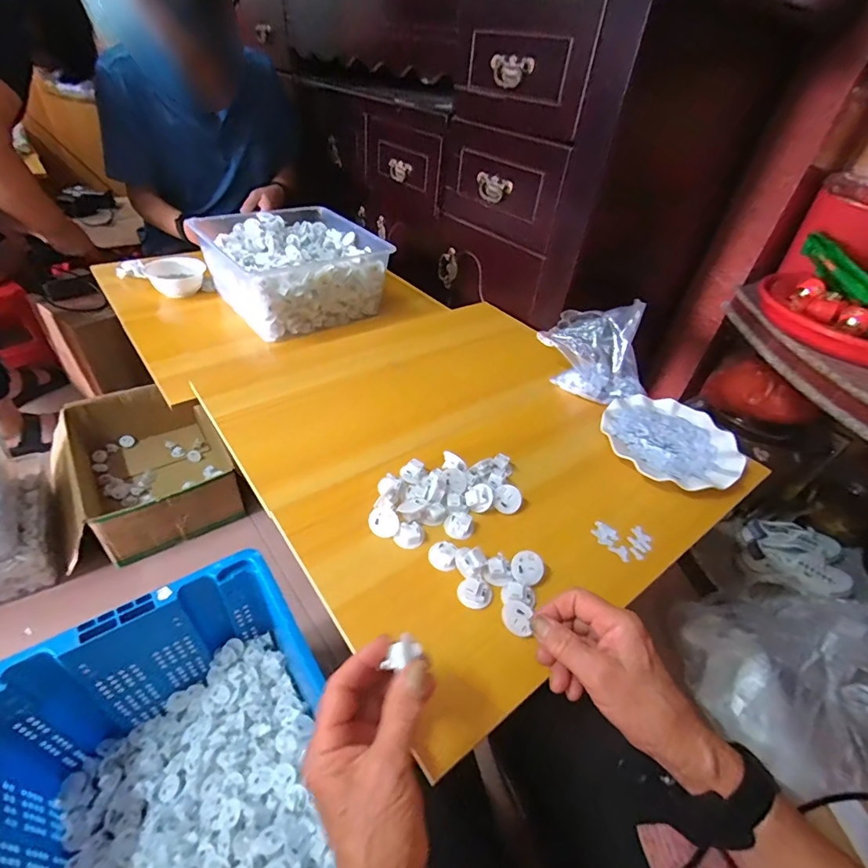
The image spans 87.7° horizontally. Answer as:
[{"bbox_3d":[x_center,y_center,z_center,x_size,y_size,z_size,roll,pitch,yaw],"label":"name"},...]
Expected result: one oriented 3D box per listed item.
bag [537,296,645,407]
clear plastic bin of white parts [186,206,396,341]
[{"bbox_3d":[0.252,-0.130,0.706,0.174,0.117,0.100,18,42,12],"label":"bag"},{"bbox_3d":[-0.286,-0.341,0.932,0.297,0.133,0.298,-22,49,-29],"label":"clear plastic bin of white parts"}]

